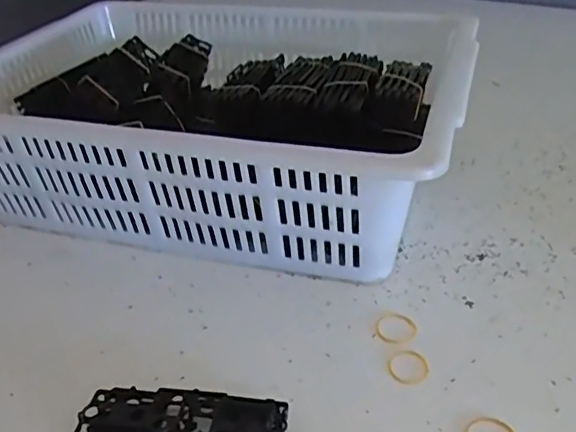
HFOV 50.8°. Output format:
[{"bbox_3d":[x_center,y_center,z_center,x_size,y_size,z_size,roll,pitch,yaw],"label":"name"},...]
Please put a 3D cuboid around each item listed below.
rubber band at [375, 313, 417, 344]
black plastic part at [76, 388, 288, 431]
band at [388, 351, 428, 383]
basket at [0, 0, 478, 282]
[{"bbox_3d":[0.082,0.085,0.466,0.031,0.004,0.030,-3,33,2],"label":"rubber band"},{"bbox_3d":[-0.066,0.136,0.388,0.125,0.022,0.047,2,33,9],"label":"black plastic part"},{"bbox_3d":[0.086,0.107,0.434,0.029,0.004,0.031,-3,33,2],"label":"band"},{"bbox_3d":[-0.073,-0.109,0.657,0.502,0.138,0.397,7,34,16],"label":"basket"}]

